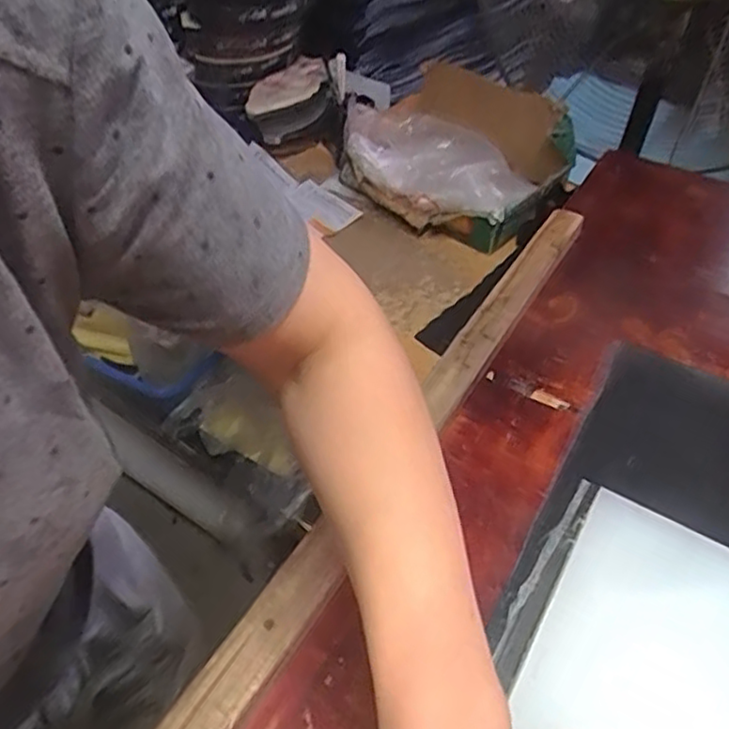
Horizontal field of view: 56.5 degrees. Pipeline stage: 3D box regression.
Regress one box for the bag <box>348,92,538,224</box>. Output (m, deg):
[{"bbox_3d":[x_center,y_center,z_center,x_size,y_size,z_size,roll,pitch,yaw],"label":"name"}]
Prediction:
[{"bbox_3d":[0.099,-0.312,1.042,0.289,0.099,0.163,22,46,15],"label":"bag"}]

